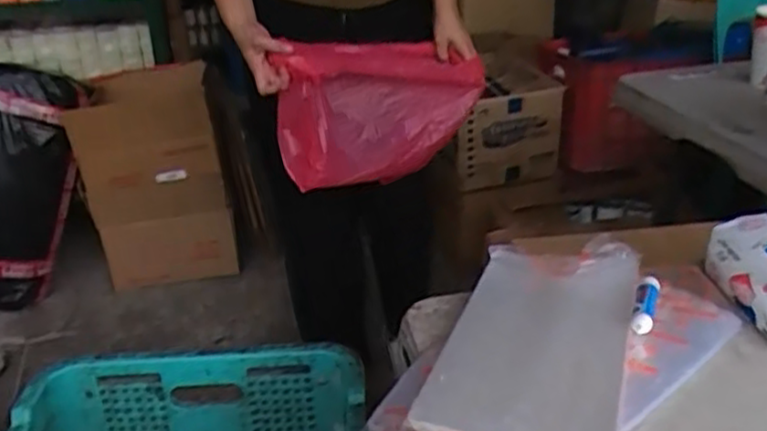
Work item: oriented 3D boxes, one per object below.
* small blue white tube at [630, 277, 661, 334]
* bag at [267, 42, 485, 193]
[{"bbox_3d":[0.210,0.070,0.583,0.016,0.014,0.070,8,27,23],"label":"small blue white tube"},{"bbox_3d":[0.001,-0.185,1.251,0.366,0.235,0.081,-19,29,-30],"label":"bag"}]

